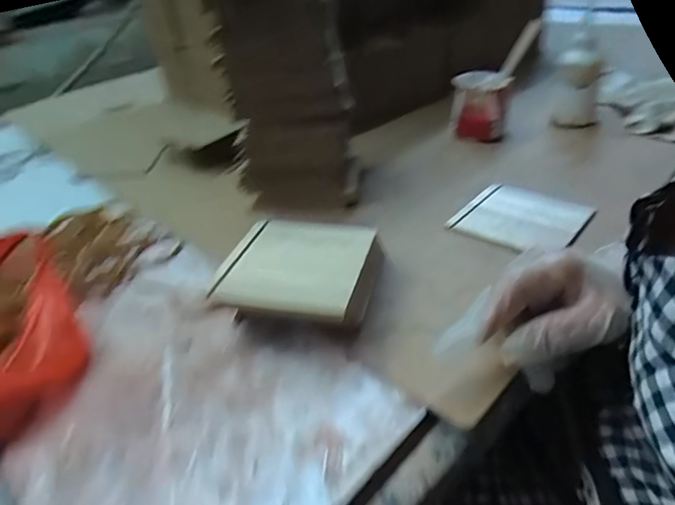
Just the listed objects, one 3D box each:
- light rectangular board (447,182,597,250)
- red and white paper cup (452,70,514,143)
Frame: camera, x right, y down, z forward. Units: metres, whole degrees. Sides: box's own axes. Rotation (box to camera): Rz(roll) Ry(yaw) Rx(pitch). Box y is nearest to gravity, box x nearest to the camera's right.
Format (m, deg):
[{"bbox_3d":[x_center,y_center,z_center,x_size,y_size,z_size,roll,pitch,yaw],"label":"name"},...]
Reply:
[{"bbox_3d":[0.185,-0.036,0.455,0.111,0.005,0.117,24,45,34],"label":"light rectangular board"},{"bbox_3d":[0.198,-0.203,0.630,0.071,0.076,0.073,7,37,16],"label":"red and white paper cup"}]

